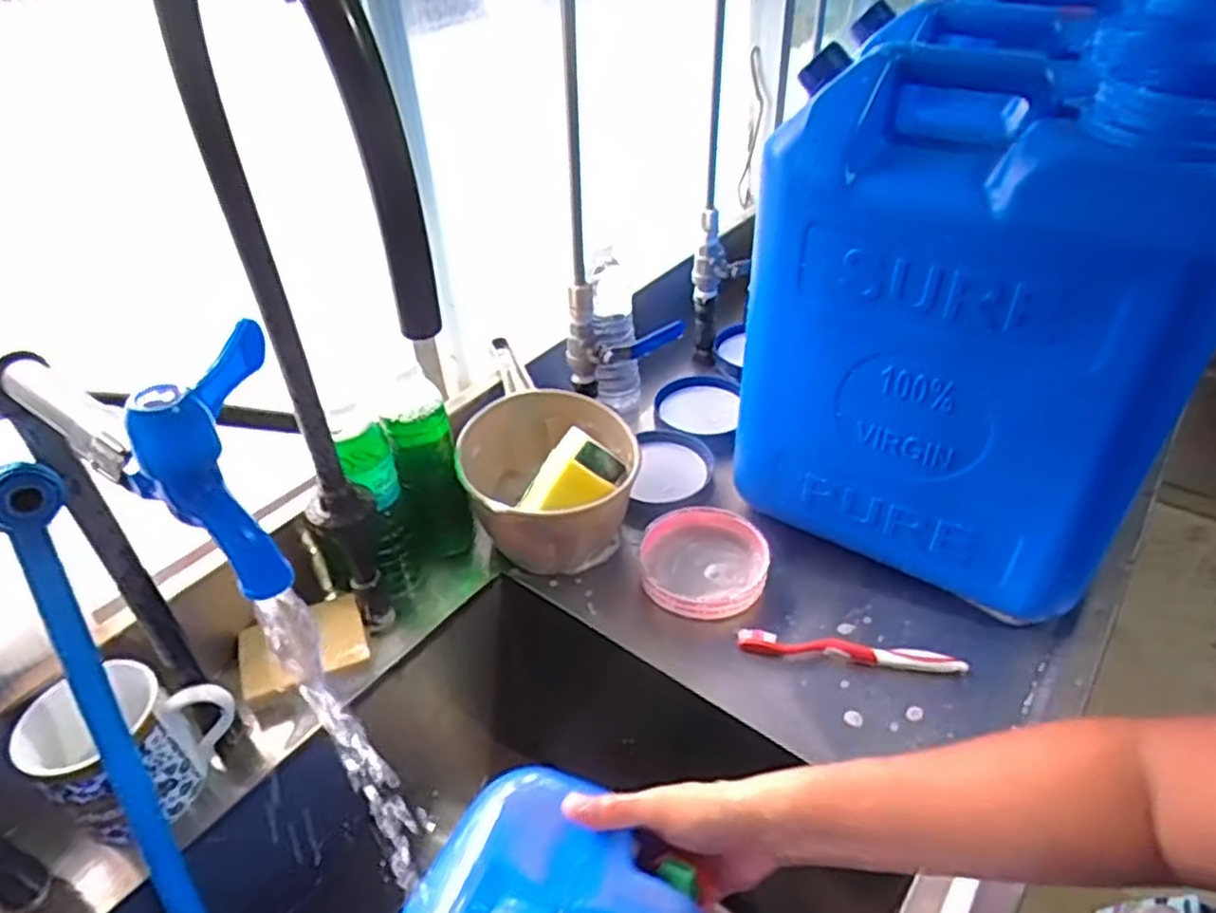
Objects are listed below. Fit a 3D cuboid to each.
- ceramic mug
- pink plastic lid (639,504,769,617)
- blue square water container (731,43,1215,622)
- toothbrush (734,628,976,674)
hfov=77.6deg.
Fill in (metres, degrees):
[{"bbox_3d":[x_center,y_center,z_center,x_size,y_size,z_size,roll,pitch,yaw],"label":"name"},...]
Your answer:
[{"bbox_3d":[-0.343,0.205,0.552,0.093,0.098,0.120,28,48,34],"label":"ceramic mug"},{"bbox_3d":[0.090,0.099,0.715,0.115,0.035,0.116,-2,38,2],"label":"pink plastic lid"},{"bbox_3d":[0.289,-0.093,0.629,0.317,0.413,0.188,22,45,29],"label":"blue square water container"},{"bbox_3d":[0.204,0.163,0.642,0.185,0.021,0.021,3,39,9],"label":"toothbrush"}]

